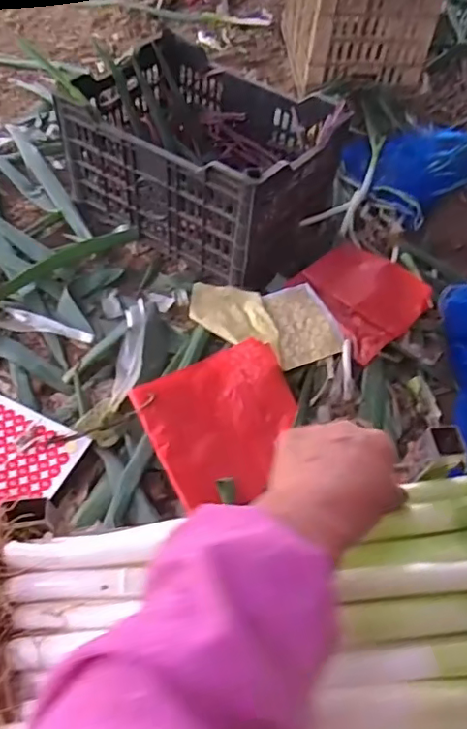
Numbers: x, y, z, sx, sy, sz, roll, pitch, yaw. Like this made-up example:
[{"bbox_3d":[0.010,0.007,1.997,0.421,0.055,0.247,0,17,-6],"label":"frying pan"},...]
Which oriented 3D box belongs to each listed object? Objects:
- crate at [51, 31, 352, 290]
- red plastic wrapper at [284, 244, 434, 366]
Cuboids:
[{"bbox_3d":[-0.051,-0.405,1.109,0.493,0.229,0.333,28,58,16],"label":"crate"},{"bbox_3d":[0.236,-0.140,1.046,0.223,0.038,0.227,-34,63,-25],"label":"red plastic wrapper"}]

